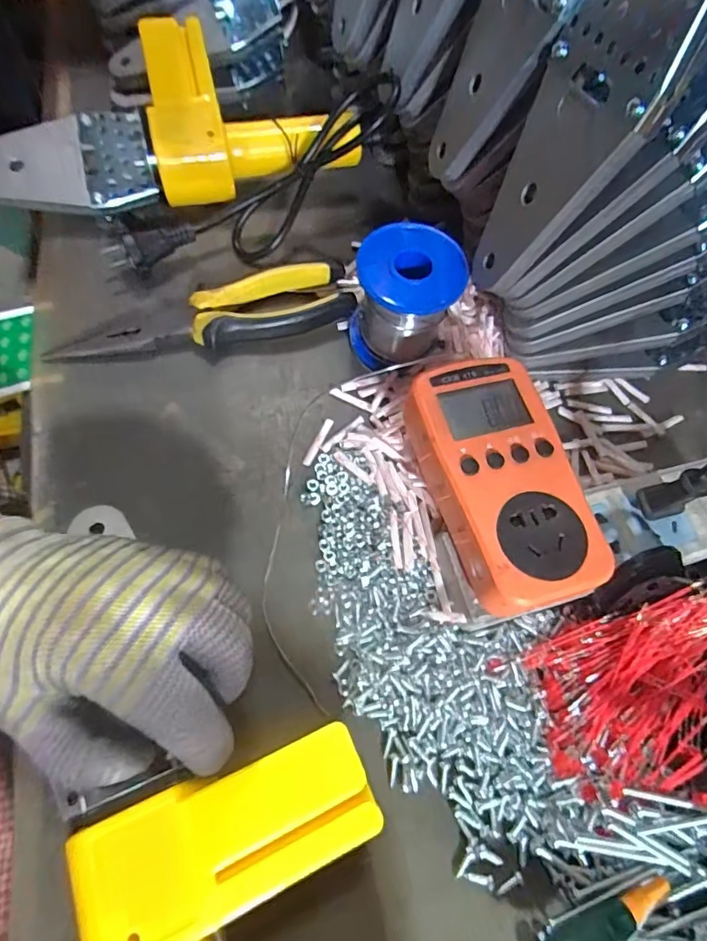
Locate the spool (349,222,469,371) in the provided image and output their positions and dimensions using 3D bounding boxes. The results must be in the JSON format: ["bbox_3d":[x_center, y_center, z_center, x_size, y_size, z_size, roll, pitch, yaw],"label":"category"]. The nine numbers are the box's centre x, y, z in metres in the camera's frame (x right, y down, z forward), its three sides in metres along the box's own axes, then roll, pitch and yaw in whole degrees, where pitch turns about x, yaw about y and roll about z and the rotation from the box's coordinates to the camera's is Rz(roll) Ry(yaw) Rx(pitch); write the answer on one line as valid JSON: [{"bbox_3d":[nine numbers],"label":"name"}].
[{"bbox_3d":[0.031,-0.105,0.311,0.062,0.063,0.057,-4,69,-6],"label":"spool"}]

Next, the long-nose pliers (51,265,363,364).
[{"bbox_3d":[-0.091,-0.094,0.316,0.182,0.018,0.039,-15,69,-12],"label":"long-nose pliers"}]

